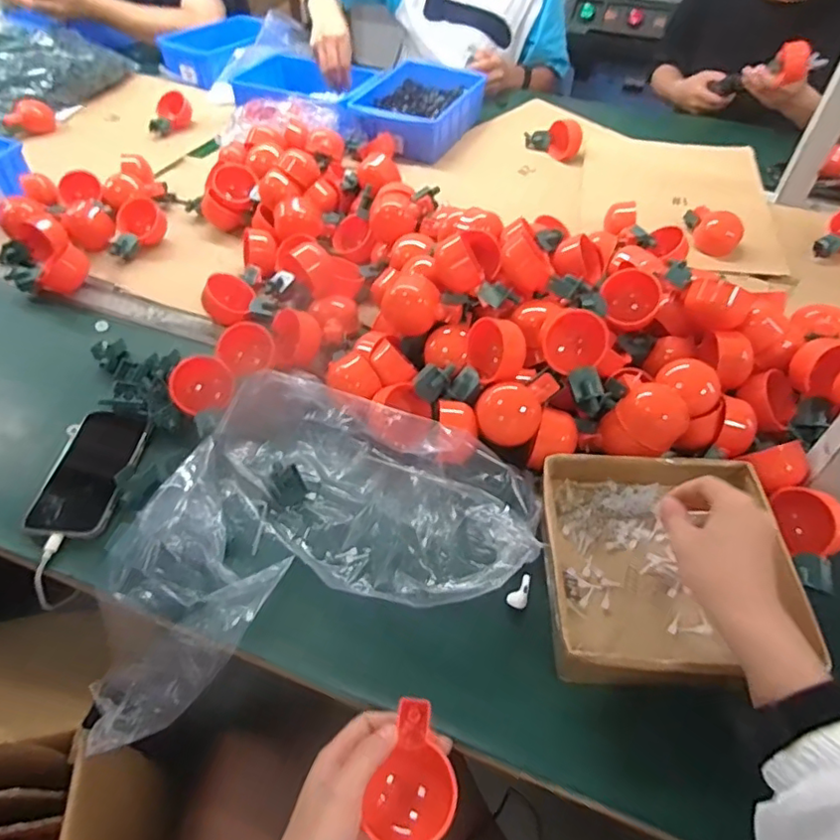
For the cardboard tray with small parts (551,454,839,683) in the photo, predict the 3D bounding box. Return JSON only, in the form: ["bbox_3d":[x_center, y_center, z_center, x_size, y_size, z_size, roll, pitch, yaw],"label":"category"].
[{"bbox_3d":[0.214,0.123,0.488,0.216,0.048,0.203,4,49,2],"label":"cardboard tray with small parts"}]

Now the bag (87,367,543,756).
[{"bbox_3d":[-0.111,0.079,0.541,0.403,0.137,0.267,-13,51,-12],"label":"bag"}]

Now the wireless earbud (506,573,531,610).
[{"bbox_3d":[0.087,0.145,0.495,0.017,0.012,0.034,22,52,16],"label":"wireless earbud"}]

